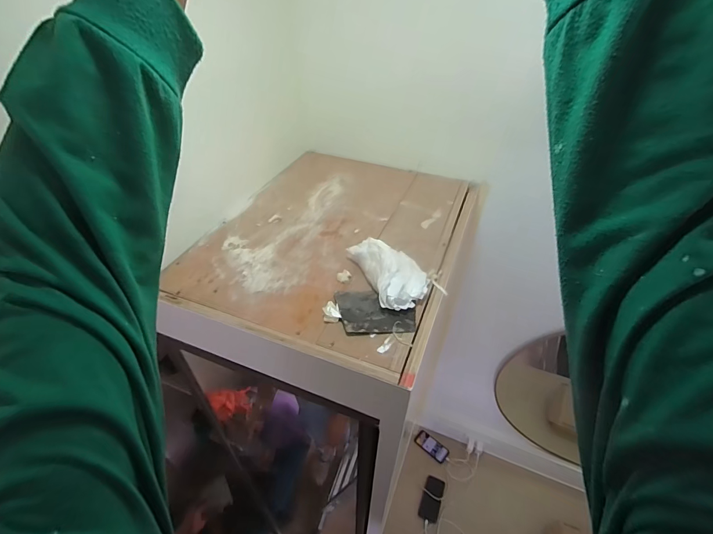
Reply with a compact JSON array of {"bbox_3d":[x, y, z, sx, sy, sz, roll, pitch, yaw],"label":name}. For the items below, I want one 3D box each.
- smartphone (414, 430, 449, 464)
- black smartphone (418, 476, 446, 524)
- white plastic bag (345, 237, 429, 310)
[{"bbox_3d":[0.365,0.872,1.720,0.162,0.015,0.079,34,59,22],"label":"smartphone"},{"bbox_3d":[0.339,1.038,1.585,0.083,0.009,0.169,19,53,17],"label":"black smartphone"},{"bbox_3d":[0.067,0.000,0.646,0.110,0.064,0.164,-14,45,-15],"label":"white plastic bag"}]

